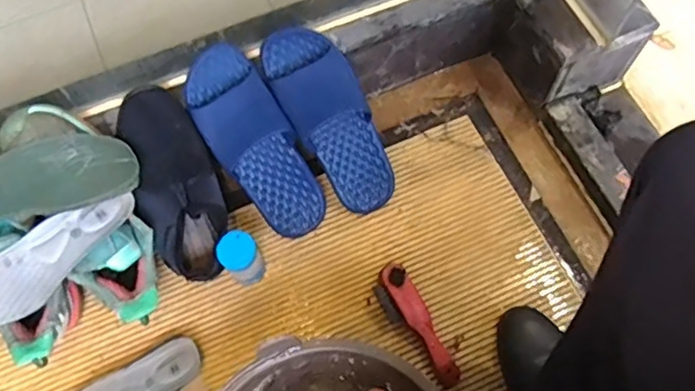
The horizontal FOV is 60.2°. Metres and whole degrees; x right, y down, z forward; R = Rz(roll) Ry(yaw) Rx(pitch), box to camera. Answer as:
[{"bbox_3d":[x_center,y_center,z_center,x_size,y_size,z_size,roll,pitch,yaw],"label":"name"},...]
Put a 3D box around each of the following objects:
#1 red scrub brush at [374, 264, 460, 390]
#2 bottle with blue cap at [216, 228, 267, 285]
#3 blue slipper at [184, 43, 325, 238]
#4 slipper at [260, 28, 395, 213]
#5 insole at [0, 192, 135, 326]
[{"bbox_3d":[0.093,0.171,0.787,0.049,0.045,0.165,-31,69,-11],"label":"red scrub brush"},{"bbox_3d":[-0.138,0.084,0.787,0.047,0.094,0.045,-1,66,1],"label":"bottle with blue cap"},{"bbox_3d":[-0.119,-0.061,0.795,0.101,0.053,0.274,-34,113,-13],"label":"blue slipper"},{"bbox_3d":[-0.017,-0.099,0.813,0.109,0.054,0.271,-35,114,-13],"label":"slipper"},{"bbox_3d":[-0.355,0.075,0.711,0.229,0.018,0.074,-37,102,-1],"label":"insole"}]

